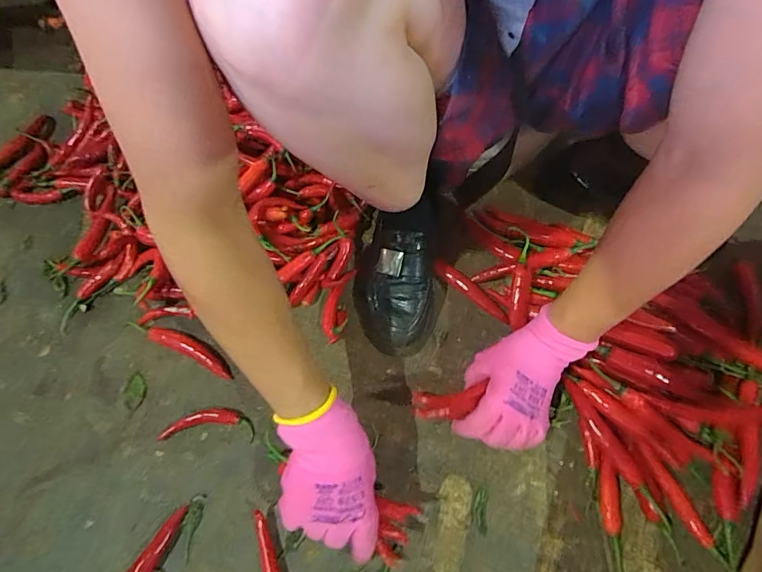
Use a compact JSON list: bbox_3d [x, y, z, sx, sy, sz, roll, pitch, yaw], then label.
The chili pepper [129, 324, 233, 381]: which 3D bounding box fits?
[{"bbox_3d":[-0.247,0.071,0.558,0.146,0.030,0.025,22,67,13],"label":"chili pepper"}]

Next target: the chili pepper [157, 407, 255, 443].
[{"bbox_3d":[-0.201,0.159,0.519,0.109,0.014,0.036,1,64,3],"label":"chili pepper"}]

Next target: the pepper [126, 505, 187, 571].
[{"bbox_3d":[-0.241,0.282,0.468,0.022,0.013,0.103,24,67,13],"label":"pepper"}]

